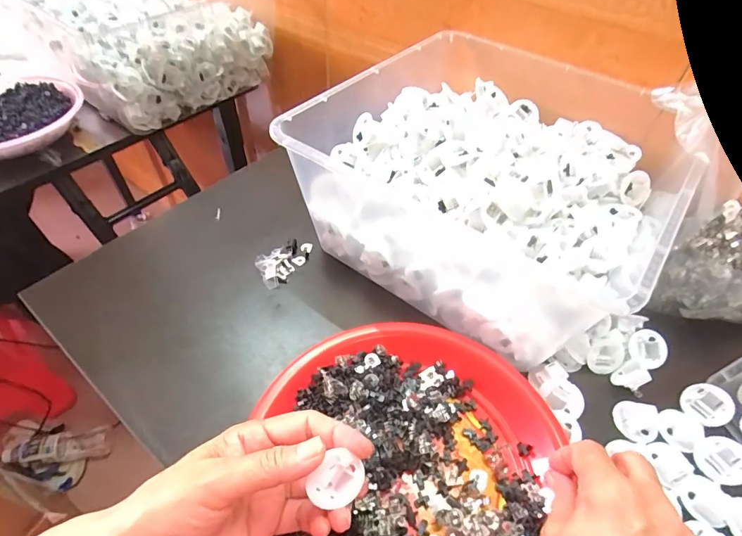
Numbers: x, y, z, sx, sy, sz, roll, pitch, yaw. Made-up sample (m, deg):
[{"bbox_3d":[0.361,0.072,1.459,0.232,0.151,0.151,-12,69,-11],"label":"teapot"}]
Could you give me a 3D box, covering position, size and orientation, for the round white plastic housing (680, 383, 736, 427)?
[{"bbox_3d":[0.276,0.111,0.343,0.031,0.020,0.033,-45,68,19],"label":"round white plastic housing"}]

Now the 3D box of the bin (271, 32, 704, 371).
[{"bbox_3d":[0.127,-0.094,0.419,0.314,0.133,0.301,29,55,21],"label":"bin"}]

